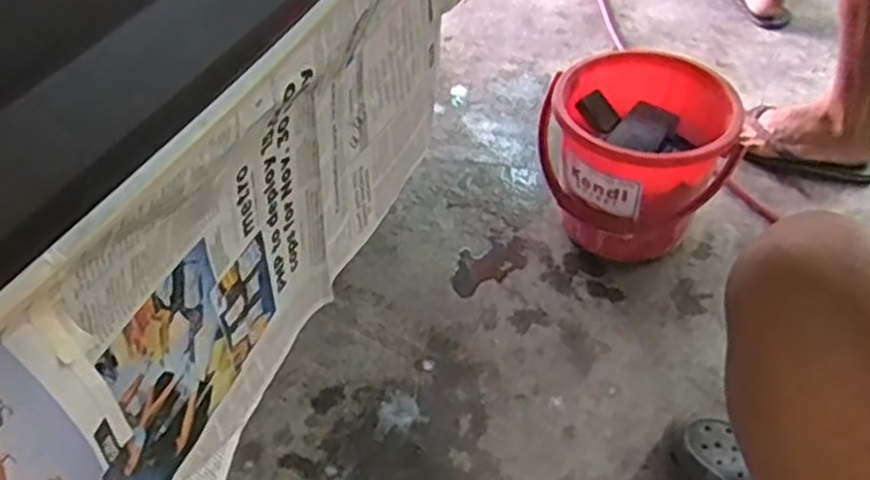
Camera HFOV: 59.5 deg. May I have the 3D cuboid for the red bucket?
[{"bbox_3d":[0.276,-0.114,1.074,0.251,0.193,0.225,3,46,6],"label":"red bucket"}]

